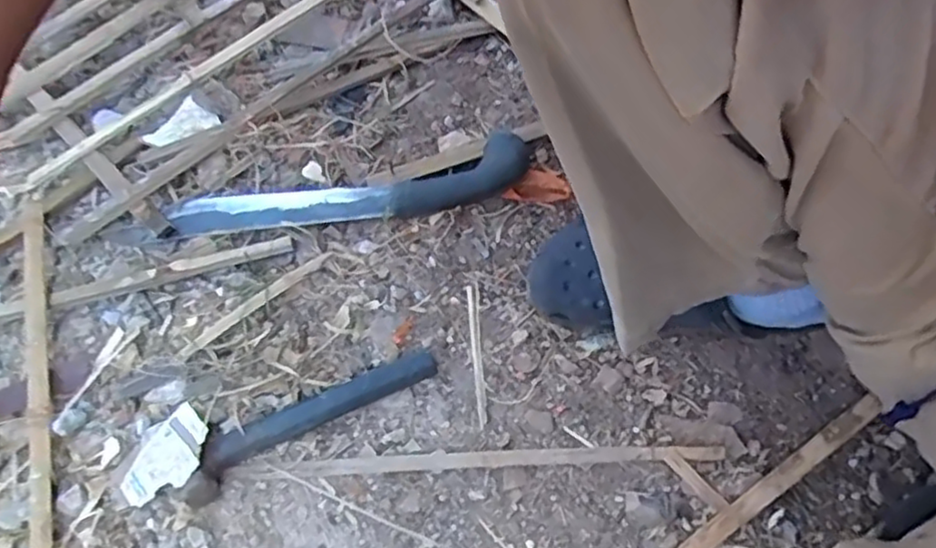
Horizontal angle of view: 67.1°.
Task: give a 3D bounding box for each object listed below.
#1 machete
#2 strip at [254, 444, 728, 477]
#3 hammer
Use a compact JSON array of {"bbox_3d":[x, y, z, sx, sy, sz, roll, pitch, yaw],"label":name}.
[{"bbox_3d":[-0.150,-0.076,0.706,0.423,0.032,0.069,-10,62,-2],"label":"machete"},{"bbox_3d":[0.013,0.157,0.598,0.393,0.013,0.015,-3,62,2],"label":"strip"},{"bbox_3d":[-0.137,0.122,0.613,0.229,0.038,0.053,-29,65,-12],"label":"hammer"}]

